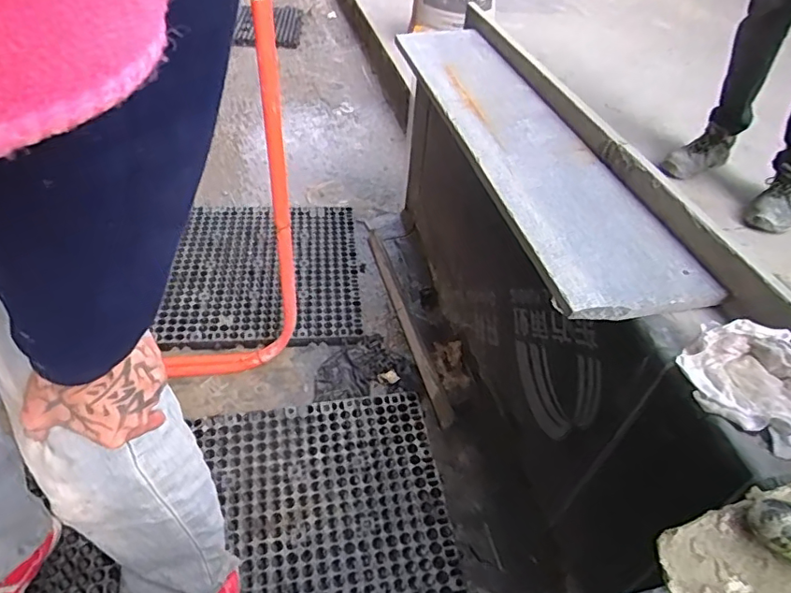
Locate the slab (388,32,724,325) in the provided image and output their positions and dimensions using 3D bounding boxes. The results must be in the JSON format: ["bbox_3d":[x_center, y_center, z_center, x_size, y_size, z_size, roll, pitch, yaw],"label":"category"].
[{"bbox_3d":[0.196,-0.284,0.923,0.198,0.020,0.857,-6,45,-13],"label":"slab"}]

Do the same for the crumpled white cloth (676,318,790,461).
[{"bbox_3d":[0.371,0.089,0.548,0.121,0.022,0.144,-22,54,1],"label":"crumpled white cloth"}]

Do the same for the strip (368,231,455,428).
[{"bbox_3d":[0.022,0.043,1.280,0.037,0.023,0.603,-7,45,-15],"label":"strip"}]

